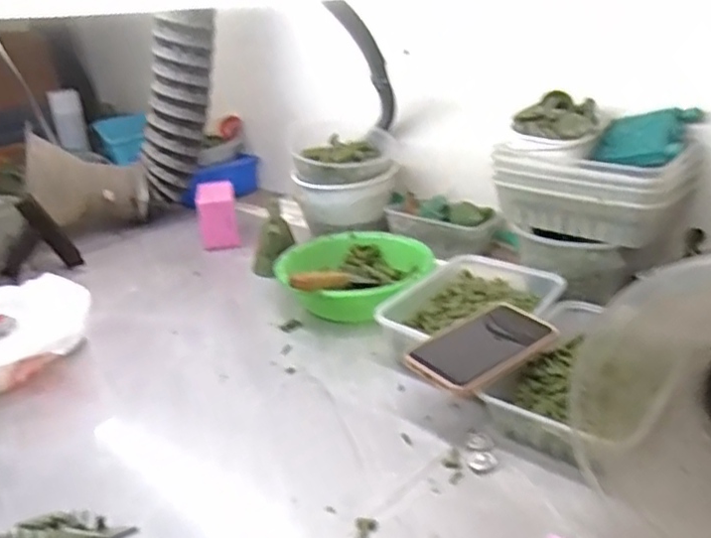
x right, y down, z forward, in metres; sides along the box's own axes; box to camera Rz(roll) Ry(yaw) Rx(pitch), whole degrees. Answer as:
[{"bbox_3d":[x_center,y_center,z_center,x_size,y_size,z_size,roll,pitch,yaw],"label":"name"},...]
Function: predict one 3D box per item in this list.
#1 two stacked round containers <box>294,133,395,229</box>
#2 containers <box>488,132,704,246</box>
[{"bbox_3d":[-0.016,-0.132,1.028,0.155,0.120,0.132,-5,23,-1],"label":"two stacked round containers"},{"bbox_3d":[0.286,-0.092,0.785,0.201,0.143,0.126,16,31,40],"label":"containers"}]

